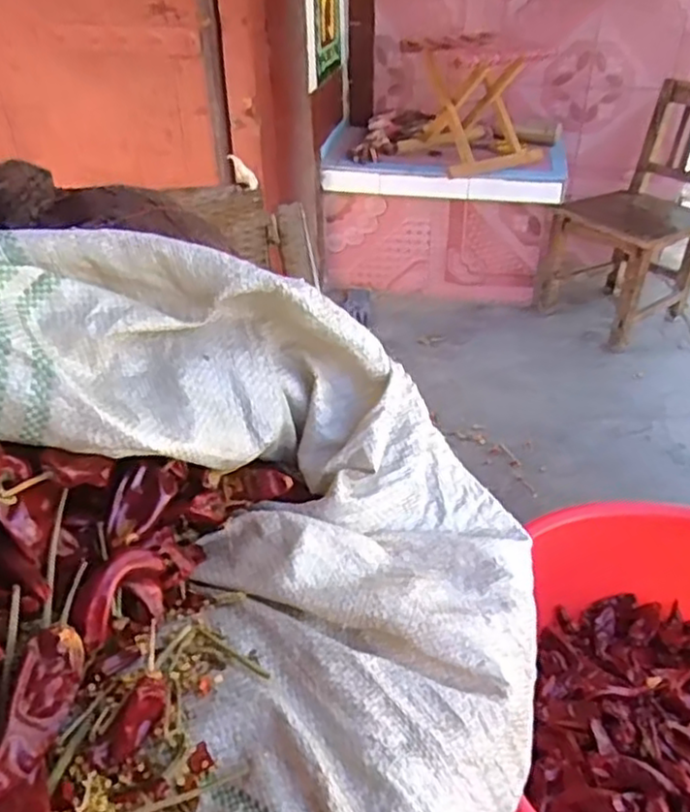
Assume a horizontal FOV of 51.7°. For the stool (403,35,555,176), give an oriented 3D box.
[{"bbox_3d":[0.261,-0.616,1.469,0.299,0.237,0.213,7,36,9],"label":"stool"}]

